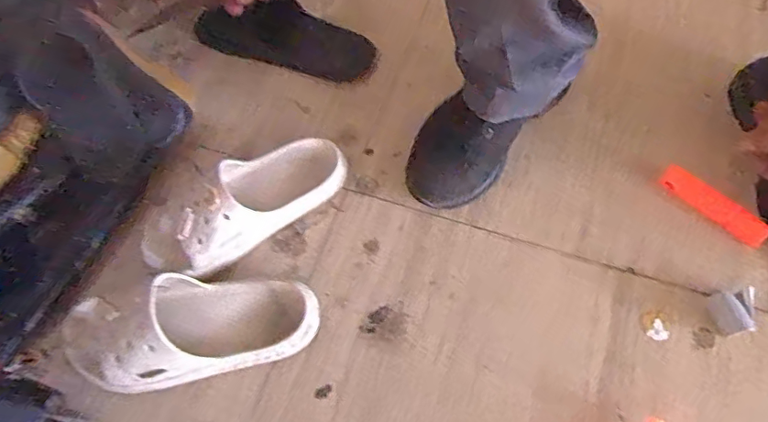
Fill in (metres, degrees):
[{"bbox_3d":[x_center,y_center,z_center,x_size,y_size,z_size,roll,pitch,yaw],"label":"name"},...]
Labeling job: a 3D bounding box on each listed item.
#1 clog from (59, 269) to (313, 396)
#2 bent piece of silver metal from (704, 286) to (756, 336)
[{"bbox_3d":[-0.195,0.117,0.498,0.246,0.074,0.093,-9,63,-4],"label":"clog"},{"bbox_3d":[0.354,0.102,0.513,0.040,0.025,0.041,-4,63,-1],"label":"bent piece of silver metal"}]

